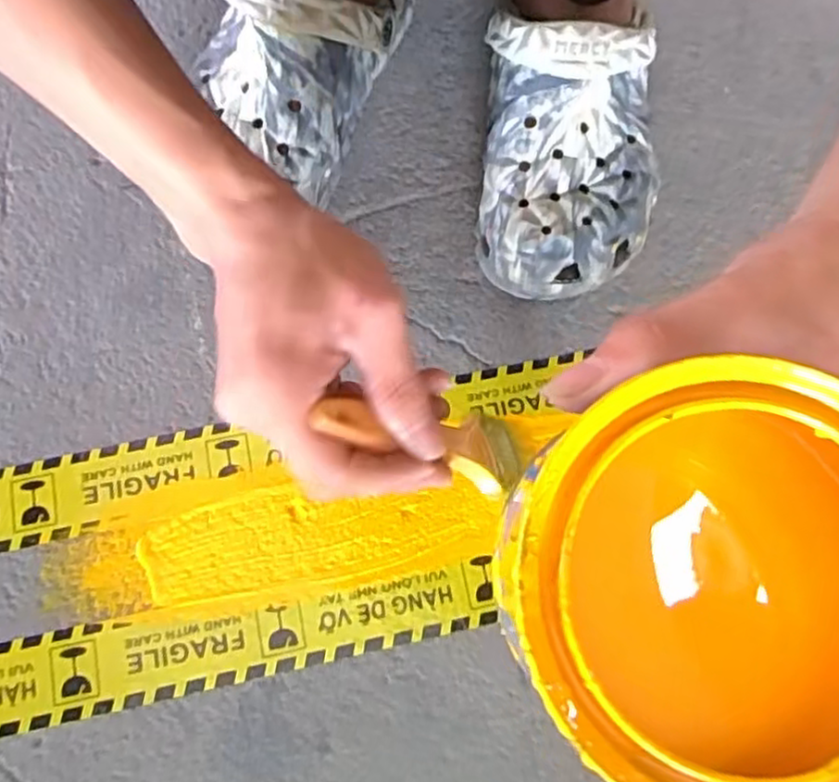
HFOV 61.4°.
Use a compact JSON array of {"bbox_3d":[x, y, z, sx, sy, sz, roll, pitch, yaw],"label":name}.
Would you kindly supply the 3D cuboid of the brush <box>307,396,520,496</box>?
[{"bbox_3d":[0.006,0.022,0.308,0.013,0.141,0.039,-14,71,34],"label":"brush"}]

